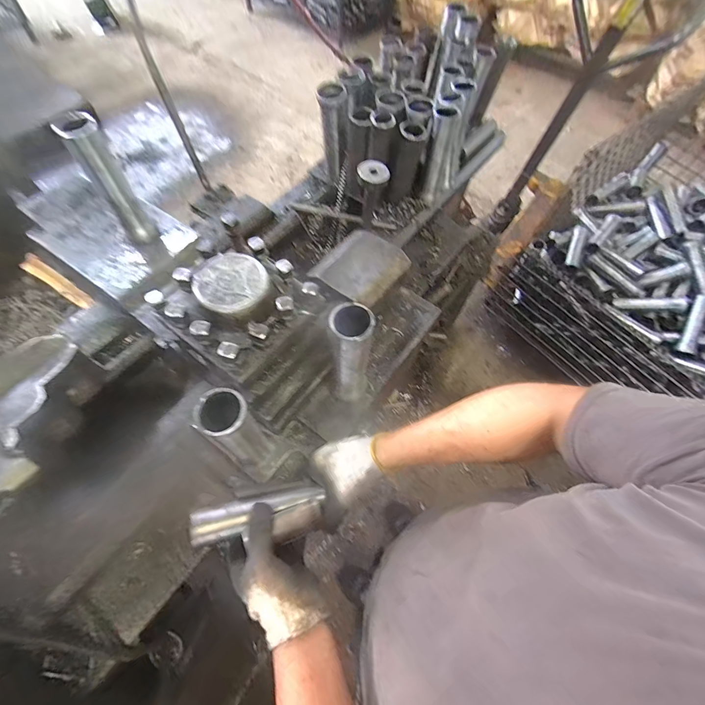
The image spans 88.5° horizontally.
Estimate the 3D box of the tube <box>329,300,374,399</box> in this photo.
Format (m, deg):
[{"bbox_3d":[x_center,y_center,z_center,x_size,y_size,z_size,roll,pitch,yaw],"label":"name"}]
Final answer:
[{"bbox_3d":[-0.001,0.006,0.487,0.054,0.203,0.046,7,62,0],"label":"tube"}]

